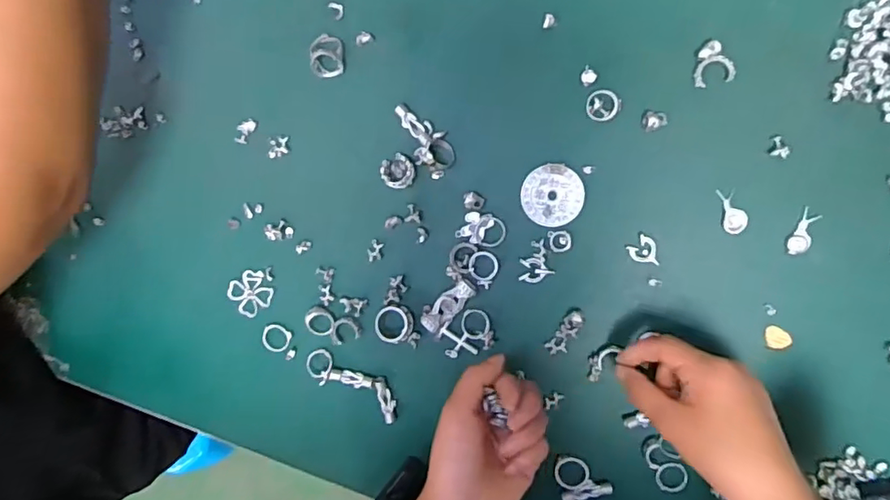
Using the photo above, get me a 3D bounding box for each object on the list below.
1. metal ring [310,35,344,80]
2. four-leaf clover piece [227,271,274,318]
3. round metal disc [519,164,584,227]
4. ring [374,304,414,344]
[{"bbox_3d":[-0.085,-0.140,0.401,0.021,0.018,0.029,5,99,10],"label":"metal ring"},{"bbox_3d":[-0.153,0.034,0.445,0.032,0.007,0.032,2,99,10],"label":"four-leaf clover piece"},{"bbox_3d":[0.075,-0.038,0.395,0.041,0.004,0.042,1,97,9],"label":"round metal disc"},{"bbox_3d":[-0.038,0.055,0.416,0.028,0.015,0.028,2,99,10],"label":"ring"}]

